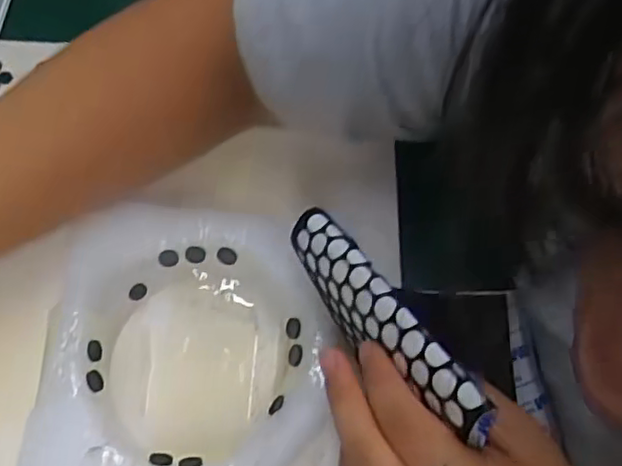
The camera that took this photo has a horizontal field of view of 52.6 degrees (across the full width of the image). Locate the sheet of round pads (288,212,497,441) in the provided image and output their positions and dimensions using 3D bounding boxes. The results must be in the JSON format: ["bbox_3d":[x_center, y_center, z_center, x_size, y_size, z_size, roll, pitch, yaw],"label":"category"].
[{"bbox_3d":[0.025,0.035,0.255,0.007,0.032,0.123,7,30,-40],"label":"sheet of round pads"}]

